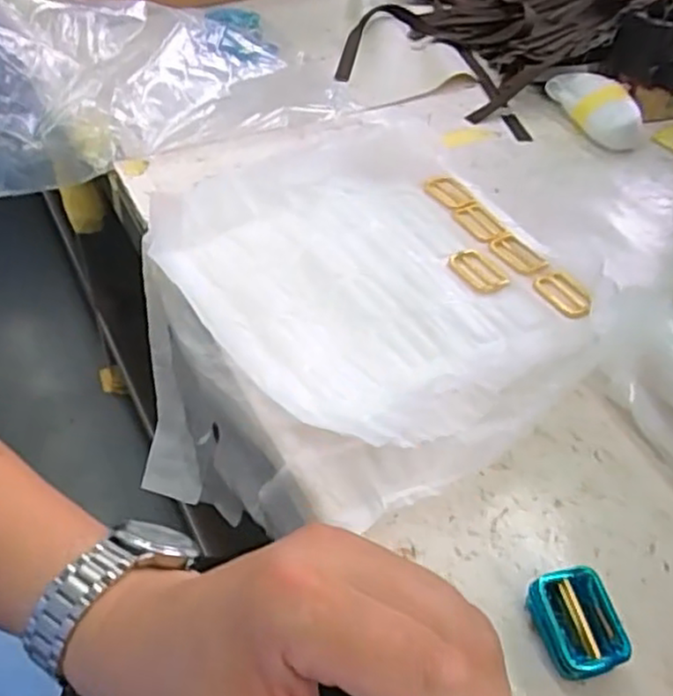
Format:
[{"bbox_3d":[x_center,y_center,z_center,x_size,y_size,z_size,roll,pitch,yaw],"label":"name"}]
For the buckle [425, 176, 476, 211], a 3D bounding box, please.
[{"bbox_3d":[0.095,-0.131,0.589,0.026,0.009,0.047,-24,52,-24],"label":"buckle"}]

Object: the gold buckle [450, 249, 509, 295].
[{"bbox_3d":[0.106,-0.057,0.516,0.031,0.004,0.047,-23,51,-24],"label":"gold buckle"}]

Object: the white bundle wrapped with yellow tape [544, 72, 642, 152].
[{"bbox_3d":[0.257,-0.242,0.692,0.050,0.038,0.111,-10,47,-14],"label":"white bundle wrapped with yellow tape"}]

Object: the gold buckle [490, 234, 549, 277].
[{"bbox_3d":[0.141,-0.073,0.539,0.021,0.005,0.045,-22,51,-23],"label":"gold buckle"}]

